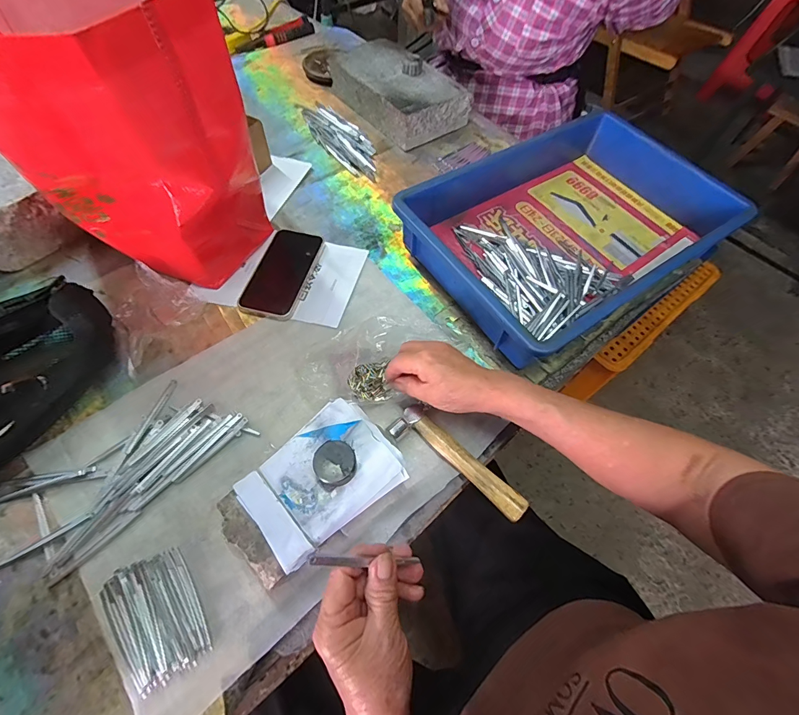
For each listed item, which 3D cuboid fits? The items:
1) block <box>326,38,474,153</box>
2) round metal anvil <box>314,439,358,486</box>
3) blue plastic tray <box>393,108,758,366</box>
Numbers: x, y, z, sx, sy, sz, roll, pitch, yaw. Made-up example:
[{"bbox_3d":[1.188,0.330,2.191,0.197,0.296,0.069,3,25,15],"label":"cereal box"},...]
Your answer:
[{"bbox_3d":[-0.002,-0.505,0.714,0.155,0.058,0.239,-37,70,-20],"label":"block"},{"bbox_3d":[-0.059,0.099,0.353,0.038,0.020,0.041,1,62,-2],"label":"round metal anvil"},{"bbox_3d":[0.238,-0.193,0.548,0.421,0.077,0.292,-31,68,-18],"label":"blue plastic tray"}]

